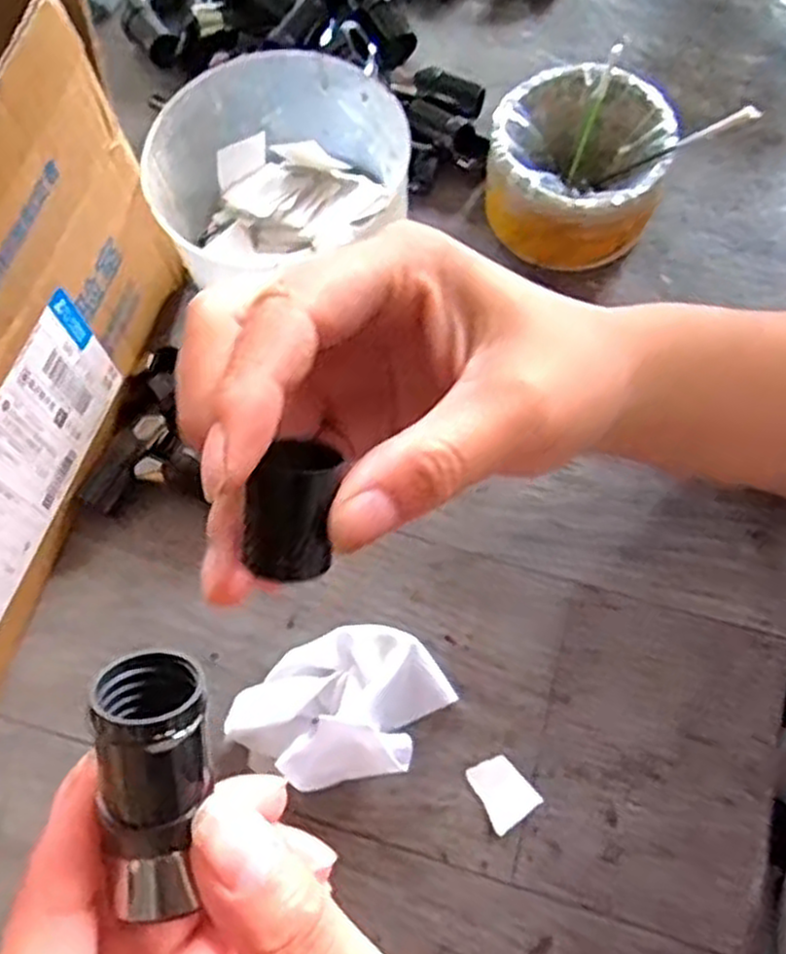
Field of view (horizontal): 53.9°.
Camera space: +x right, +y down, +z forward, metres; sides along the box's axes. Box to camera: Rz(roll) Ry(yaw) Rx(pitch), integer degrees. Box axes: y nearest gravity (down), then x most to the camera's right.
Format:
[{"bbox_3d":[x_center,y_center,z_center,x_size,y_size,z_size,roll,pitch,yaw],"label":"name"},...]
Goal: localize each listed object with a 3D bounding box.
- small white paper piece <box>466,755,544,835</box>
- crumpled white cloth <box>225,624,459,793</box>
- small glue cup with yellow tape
[{"bbox_3d":[0.046,0.129,0.318,0.022,0.004,0.027,-27,72,-10],"label":"small white paper piece"},{"bbox_3d":[-0.021,0.094,0.319,0.087,0.028,0.058,-12,72,-3],"label":"crumpled white cloth"},{"bbox_3d":[0.092,-0.157,0.391,0.084,0.048,0.085,-1,71,2],"label":"small glue cup with yellow tape"}]

